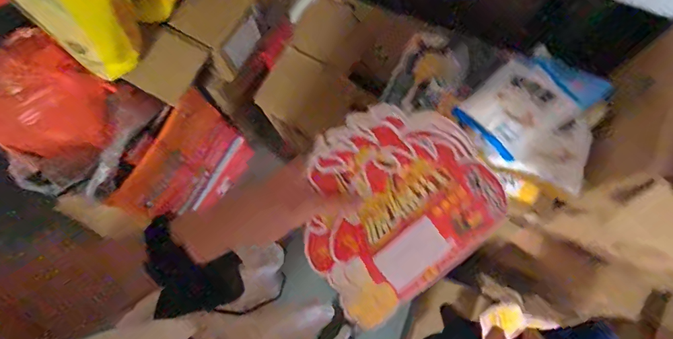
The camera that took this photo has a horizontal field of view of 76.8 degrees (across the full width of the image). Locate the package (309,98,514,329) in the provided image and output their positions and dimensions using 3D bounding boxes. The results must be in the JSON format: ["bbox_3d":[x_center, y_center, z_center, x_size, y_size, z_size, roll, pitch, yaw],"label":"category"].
[{"bbox_3d":[0.056,0.033,0.404,0.184,0.014,0.178,-33,99,-5],"label":"package"}]

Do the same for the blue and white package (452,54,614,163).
[{"bbox_3d":[0.337,-0.114,0.734,0.209,0.035,0.123,-35,63,-2],"label":"blue and white package"}]

